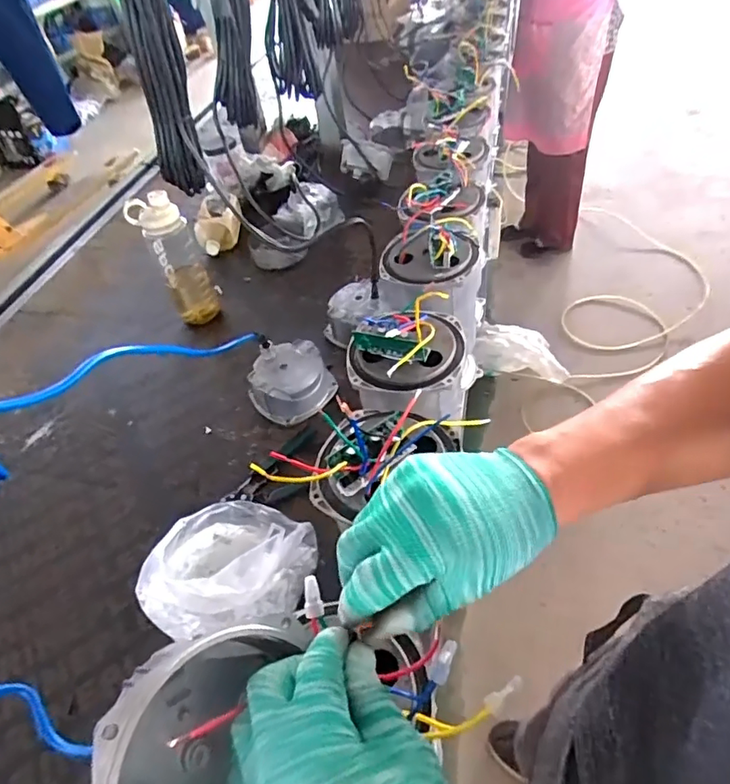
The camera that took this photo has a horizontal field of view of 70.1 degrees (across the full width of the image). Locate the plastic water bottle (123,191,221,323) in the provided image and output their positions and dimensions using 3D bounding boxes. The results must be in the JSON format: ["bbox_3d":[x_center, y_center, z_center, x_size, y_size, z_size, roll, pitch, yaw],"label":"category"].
[{"bbox_3d":[-0.363,-0.254,0.996,0.090,0.246,0.083,-27,49,-15],"label":"plastic water bottle"}]

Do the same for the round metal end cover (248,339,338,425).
[{"bbox_3d":[-0.118,-0.020,0.847,0.120,0.065,0.123,22,54,23],"label":"round metal end cover"}]

